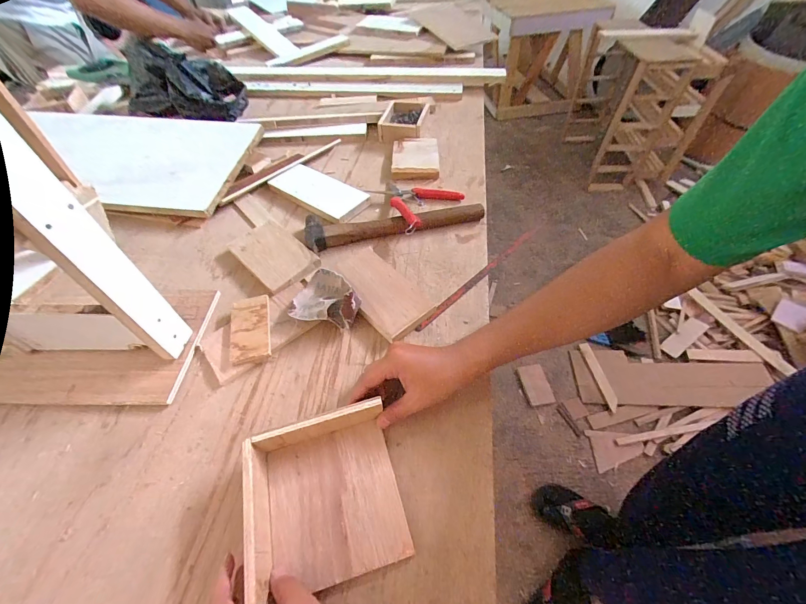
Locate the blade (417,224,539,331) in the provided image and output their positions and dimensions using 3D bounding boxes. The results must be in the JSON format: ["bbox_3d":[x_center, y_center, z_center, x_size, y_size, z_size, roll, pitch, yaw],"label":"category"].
[{"bbox_3d":[0.121,-0.043,0.520,0.282,0.005,0.011,-38,60,-24],"label":"blade"}]

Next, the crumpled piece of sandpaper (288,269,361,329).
[{"bbox_3d":[-0.103,-0.012,0.465,0.096,0.029,0.083,10,54,10],"label":"crumpled piece of sandpaper"}]

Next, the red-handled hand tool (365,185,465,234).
[{"bbox_3d":[0.030,-0.193,0.614,0.149,0.022,0.155,-29,57,-18],"label":"red-handled hand tool"}]

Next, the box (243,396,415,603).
[{"bbox_3d":[-0.074,0.181,0.324,0.134,0.043,0.137,-12,53,-7],"label":"box"}]

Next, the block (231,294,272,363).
[{"bbox_3d":[-0.206,0.035,0.460,0.051,0.015,0.099,-14,53,-8],"label":"block"}]

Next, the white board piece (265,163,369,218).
[{"bbox_3d":[-0.163,-0.215,0.649,0.186,0.021,0.080,29,59,23],"label":"white board piece"}]

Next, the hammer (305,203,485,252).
[{"bbox_3d":[-0.014,-0.145,0.587,0.304,0.031,0.075,-12,53,-6],"label":"hammer"}]

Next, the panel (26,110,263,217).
[{"bbox_3d":[-0.571,-0.295,0.699,0.496,0.033,0.273,6,63,4],"label":"panel"}]

